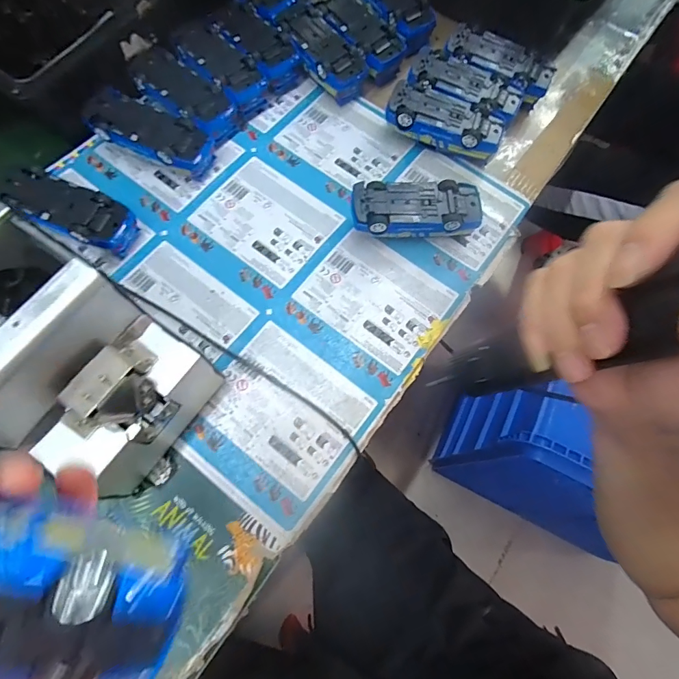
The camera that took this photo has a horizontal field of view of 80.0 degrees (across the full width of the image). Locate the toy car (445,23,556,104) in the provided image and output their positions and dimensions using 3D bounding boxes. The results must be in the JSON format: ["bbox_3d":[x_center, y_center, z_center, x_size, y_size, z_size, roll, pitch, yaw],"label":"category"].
[{"bbox_3d":[0.189,-0.324,0.491,0.127,0.050,0.061,25,72,6],"label":"toy car"}]

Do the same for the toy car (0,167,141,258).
[{"bbox_3d":[-0.266,-0.123,0.405,0.122,0.043,0.052,20,72,4],"label":"toy car"}]

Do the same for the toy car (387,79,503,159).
[{"bbox_3d":[0.117,-0.241,0.459,0.128,0.044,0.060,21,72,5],"label":"toy car"}]

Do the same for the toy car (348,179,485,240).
[{"bbox_3d":[0.077,-0.128,0.419,0.126,0.043,0.052,-3,72,-3],"label":"toy car"}]

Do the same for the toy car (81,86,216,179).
[{"bbox_3d":[-0.202,-0.217,0.436,0.124,0.048,0.054,24,72,5],"label":"toy car"}]

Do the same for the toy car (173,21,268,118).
[{"bbox_3d":[-0.141,-0.313,0.472,0.056,0.037,0.128,-41,78,-14],"label":"toy car"}]

